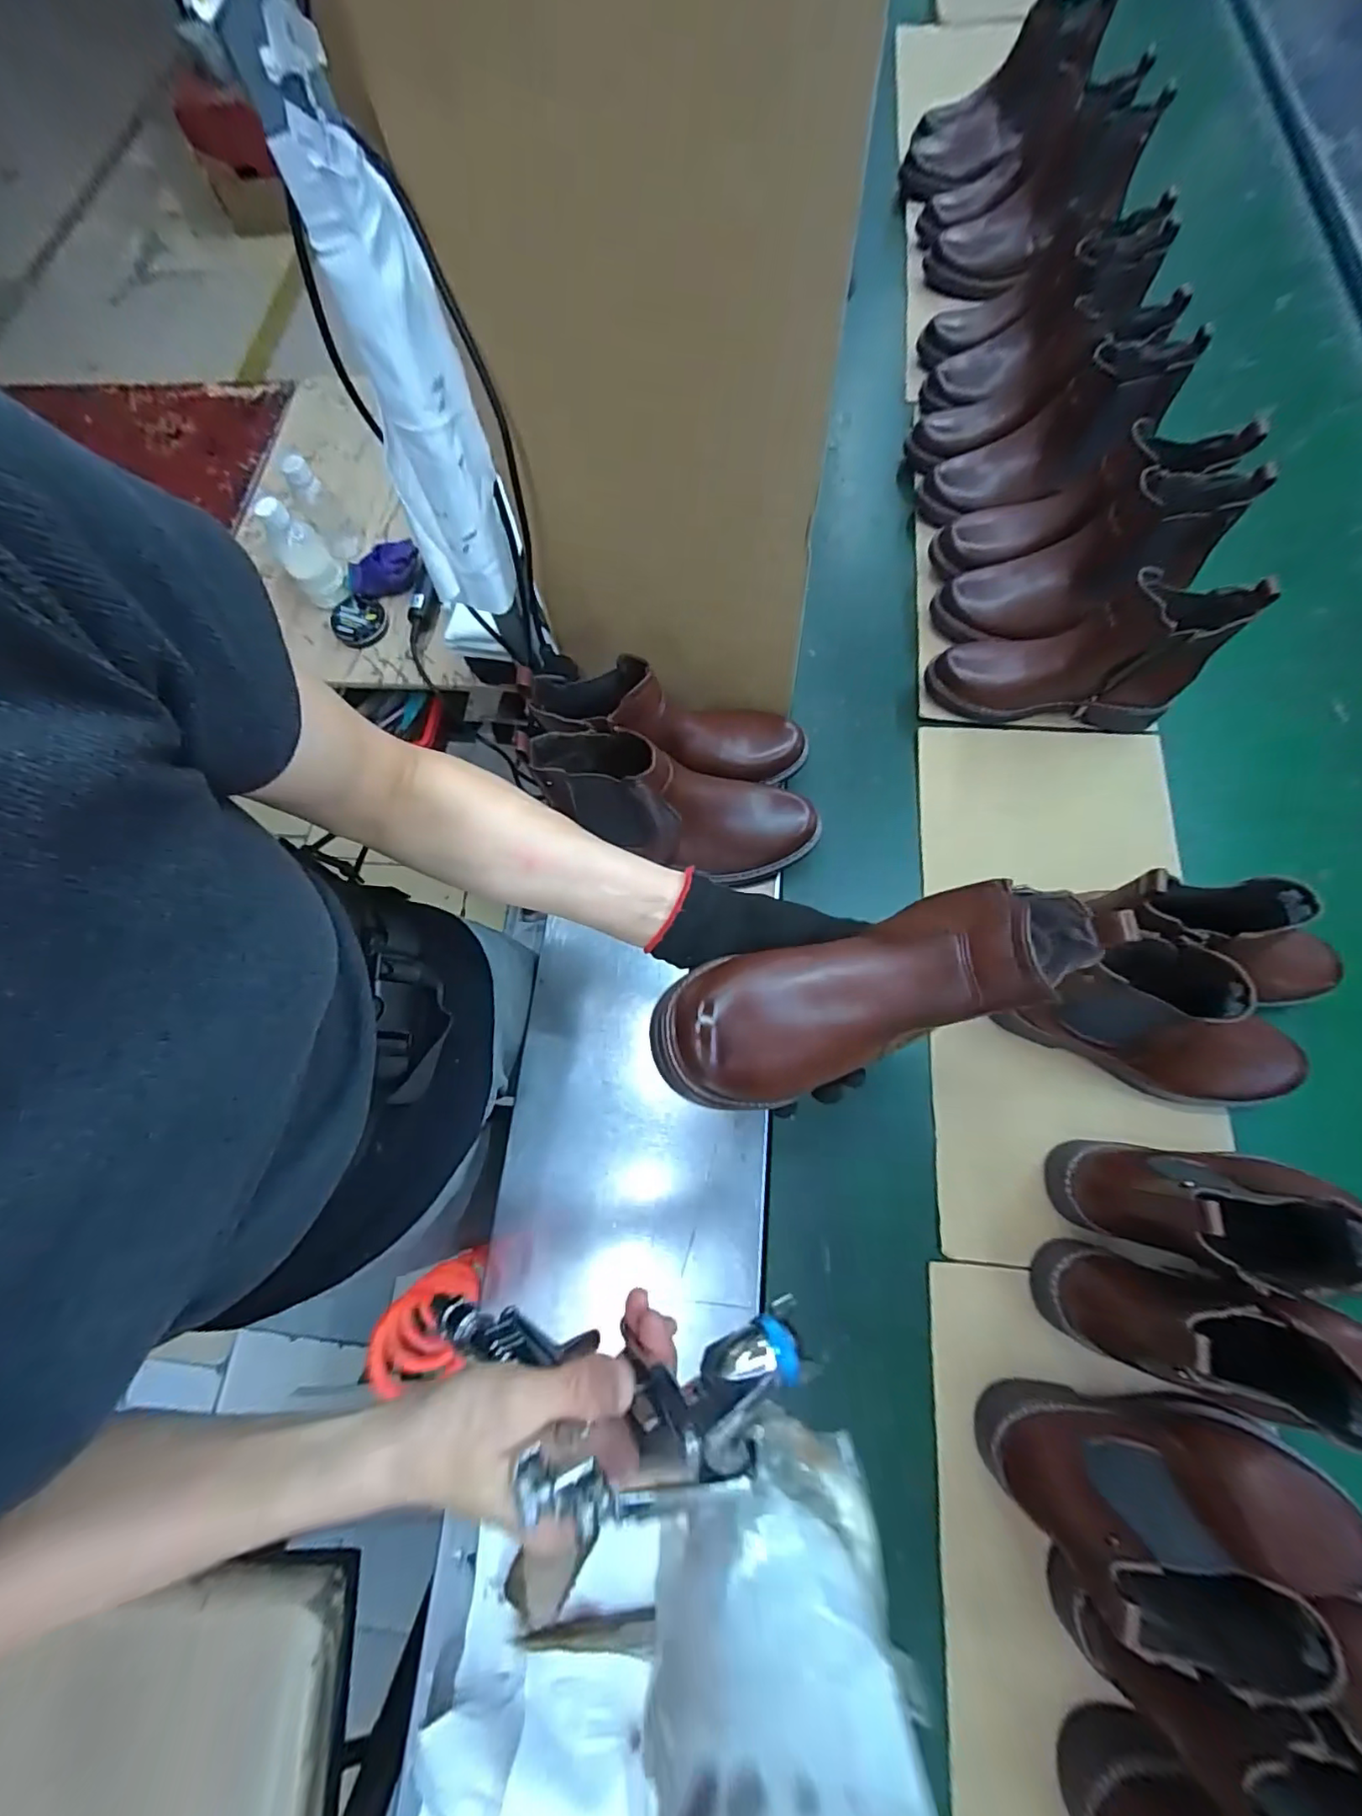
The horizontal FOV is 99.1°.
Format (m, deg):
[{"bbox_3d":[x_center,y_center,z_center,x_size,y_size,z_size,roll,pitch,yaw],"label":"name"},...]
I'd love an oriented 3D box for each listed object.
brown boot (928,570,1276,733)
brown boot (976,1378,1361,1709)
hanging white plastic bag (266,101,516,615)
[{"bbox_3d":[0.396,-0.264,0.590,0.238,0.147,0.088,10,73,7],"label":"brown boot"},{"bbox_3d":[0.344,0.395,0.373,0.248,0.157,0.083,11,73,8],"label":"brown boot"},{"bbox_3d":[-0.181,-0.333,0.408,0.082,0.255,0.046,-18,72,-2],"label":"hanging white plastic bag"}]

